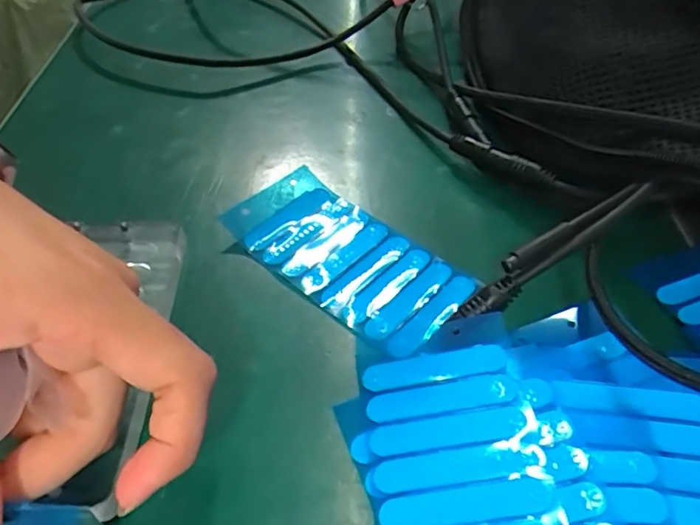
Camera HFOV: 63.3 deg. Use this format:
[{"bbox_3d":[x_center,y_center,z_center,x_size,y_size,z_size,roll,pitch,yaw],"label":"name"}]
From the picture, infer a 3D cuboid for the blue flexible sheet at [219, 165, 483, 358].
[{"bbox_3d":[-0.005,-0.005,0.251,0.119,0.015,0.053,35,56,28],"label":"blue flexible sheet"}]

